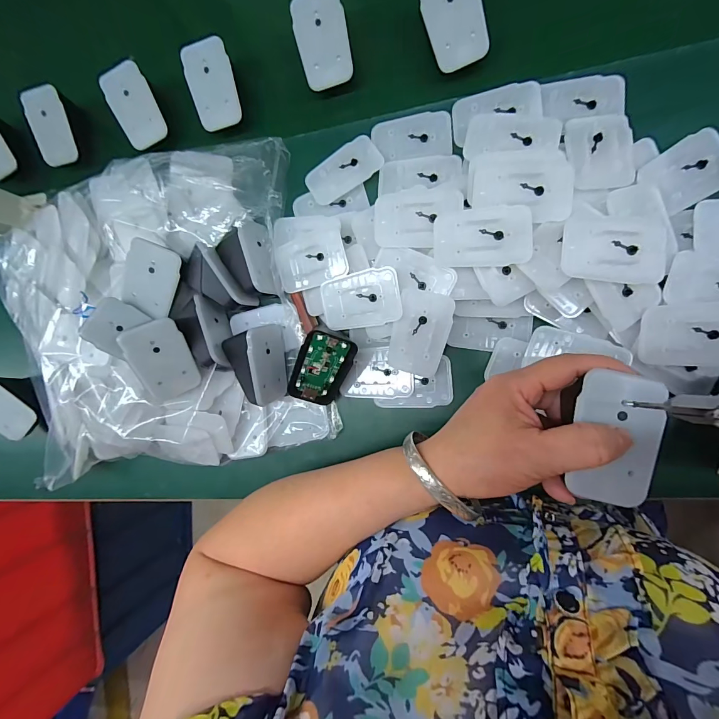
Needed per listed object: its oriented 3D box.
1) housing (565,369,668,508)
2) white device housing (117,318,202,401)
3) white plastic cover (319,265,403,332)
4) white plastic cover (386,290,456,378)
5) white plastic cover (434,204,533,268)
[{"bbox_3d":[0.138,0.043,0.193,0.043,0.007,0.069,12,92,9],"label":"housing"},{"bbox_3d":[-0.167,0.001,0.302,0.010,0.044,0.067,20,131,46],"label":"white device housing"},{"bbox_3d":[0.001,-0.050,0.301,0.067,0.004,0.045,-6,98,22],"label":"white plastic cover"},{"bbox_3d":[0.051,-0.021,0.296,0.044,0.005,0.069,16,111,13],"label":"white plastic cover"},{"bbox_3d":[0.093,-0.094,0.272,0.069,0.008,0.044,-1,90,14],"label":"white plastic cover"}]

